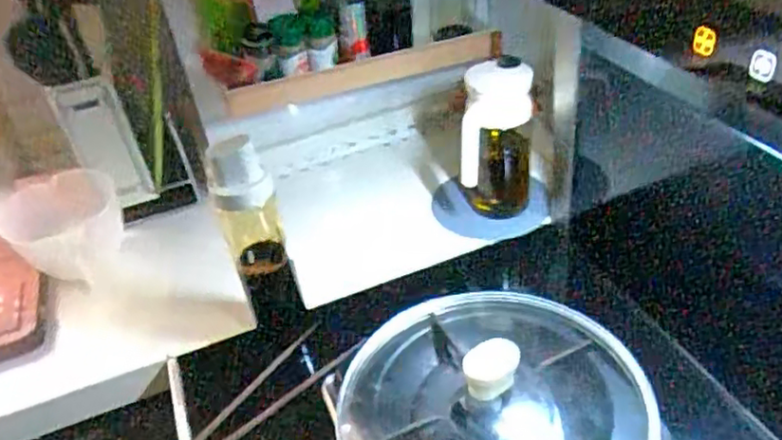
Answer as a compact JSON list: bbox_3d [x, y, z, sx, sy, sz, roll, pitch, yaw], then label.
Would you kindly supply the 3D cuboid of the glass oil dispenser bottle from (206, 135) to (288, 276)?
[{"bbox_3d":[-0.147,-0.011,0.663,0.059,0.149,0.071,-17,38,-10],"label":"glass oil dispenser bottle"}]

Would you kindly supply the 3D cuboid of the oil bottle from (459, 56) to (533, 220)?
[{"bbox_3d":[0.132,-0.087,0.829,0.094,0.211,0.107,0,38,10],"label":"oil bottle"}]

